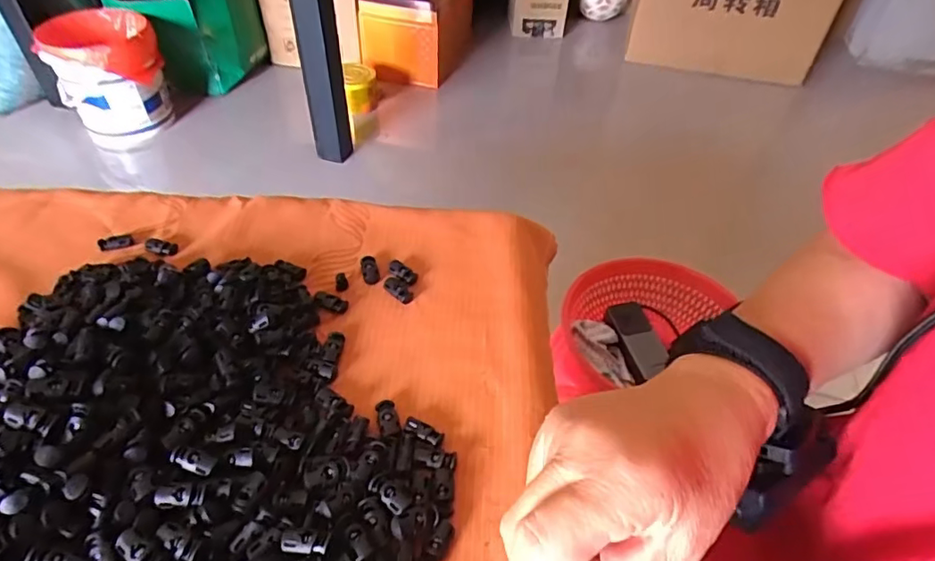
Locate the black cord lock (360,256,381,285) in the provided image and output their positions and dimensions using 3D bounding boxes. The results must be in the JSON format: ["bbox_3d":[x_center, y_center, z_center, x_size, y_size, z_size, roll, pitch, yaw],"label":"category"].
[{"bbox_3d":[-0.084,-0.010,0.475,0.014,0.009,0.027,-10,47,-14],"label":"black cord lock"}]

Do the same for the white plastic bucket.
[{"bbox_3d":[-0.923,-0.522,1.438,0.253,0.278,0.263,-21,50,-23],"label":"white plastic bucket"}]

